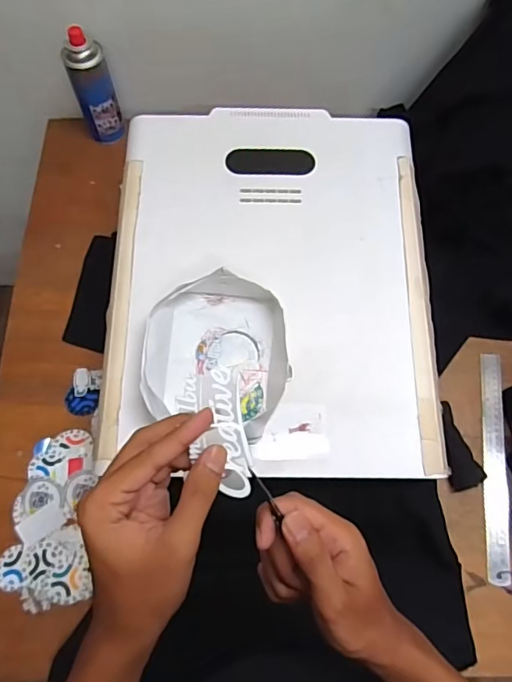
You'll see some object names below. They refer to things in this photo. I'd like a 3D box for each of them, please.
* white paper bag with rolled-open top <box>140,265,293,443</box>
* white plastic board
[{"bbox_3d":[-0.043,0.012,0.578,0.165,0.044,0.175,11,70,2],"label":"white paper bag with rolled-open top"},{"bbox_3d":[0.019,-0.089,0.637,0.395,0.028,0.493,2,70,-2],"label":"white plastic board"}]

